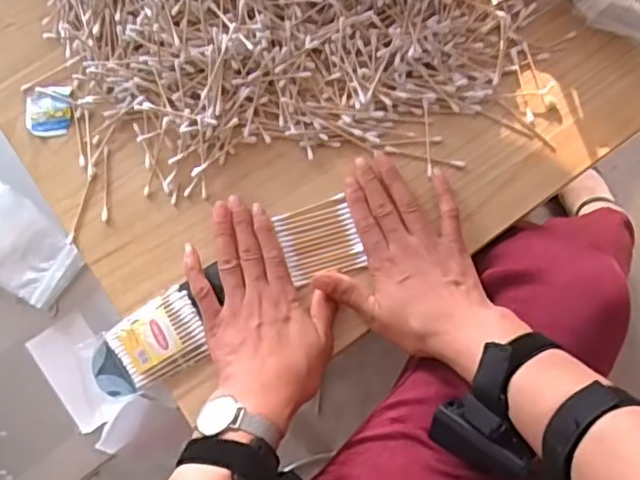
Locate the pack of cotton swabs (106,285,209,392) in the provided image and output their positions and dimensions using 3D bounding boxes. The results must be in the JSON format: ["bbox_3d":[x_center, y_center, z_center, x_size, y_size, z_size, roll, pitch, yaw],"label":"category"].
[{"bbox_3d":[-0.136,0.084,0.525,0.074,0.011,0.063,-33,79,-7],"label":"pack of cotton swabs"}]

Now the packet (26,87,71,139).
[{"bbox_3d":[-0.253,-0.119,0.574,0.042,0.006,0.047,-1,77,0],"label":"packet"}]

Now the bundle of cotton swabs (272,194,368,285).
[{"bbox_3d":[0.000,-0.001,0.544,0.062,0.010,0.068,-17,77,-4],"label":"bundle of cotton swabs"}]

